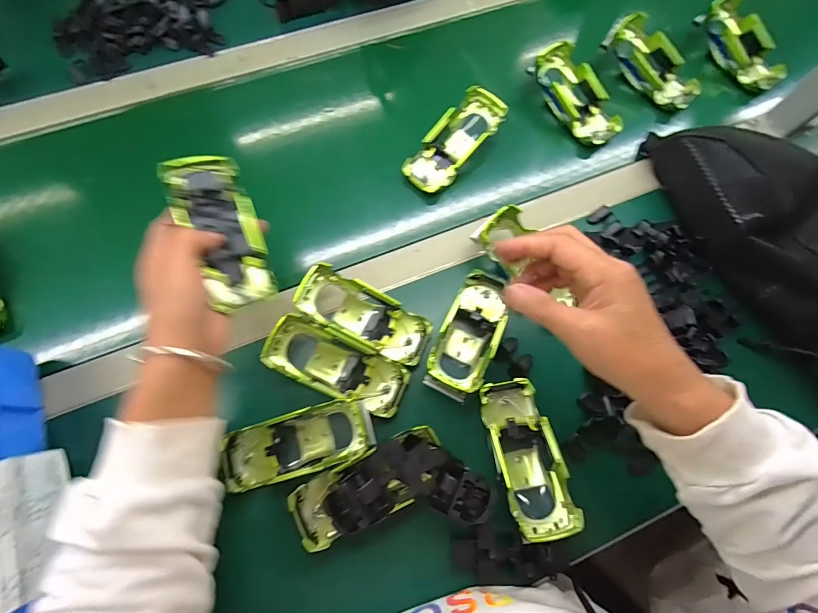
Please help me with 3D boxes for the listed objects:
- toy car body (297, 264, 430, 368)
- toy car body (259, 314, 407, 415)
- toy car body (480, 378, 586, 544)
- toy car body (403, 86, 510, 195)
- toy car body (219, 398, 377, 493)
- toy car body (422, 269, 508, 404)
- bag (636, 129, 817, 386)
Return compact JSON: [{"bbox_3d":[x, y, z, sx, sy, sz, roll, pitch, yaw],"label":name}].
[{"bbox_3d":[-0.045,0.013,0.376,0.131,0.039,0.056,28,73,-8],"label":"toy car body"},{"bbox_3d":[-0.068,0.057,0.362,0.132,0.037,0.052,27,73,-8],"label":"toy car body"},{"bbox_3d":[0.104,0.136,0.344,0.057,0.036,0.131,-10,60,-6],"label":"toy car body"},{"bbox_3d":[0.054,-0.192,0.454,0.057,0.039,0.134,42,90,10],"label":"toy car body"},{"bbox_3d":[-0.099,0.124,0.341,0.132,0.029,0.053,-18,73,7],"label":"toy car body"},{"bbox_3d":[0.061,0.025,0.374,0.058,0.034,0.136,26,73,6],"label":"toy car body"},{"bbox_3d":[0.392,-0.087,0.400,0.157,0.068,0.308,-33,76,-12],"label":"bag"}]

